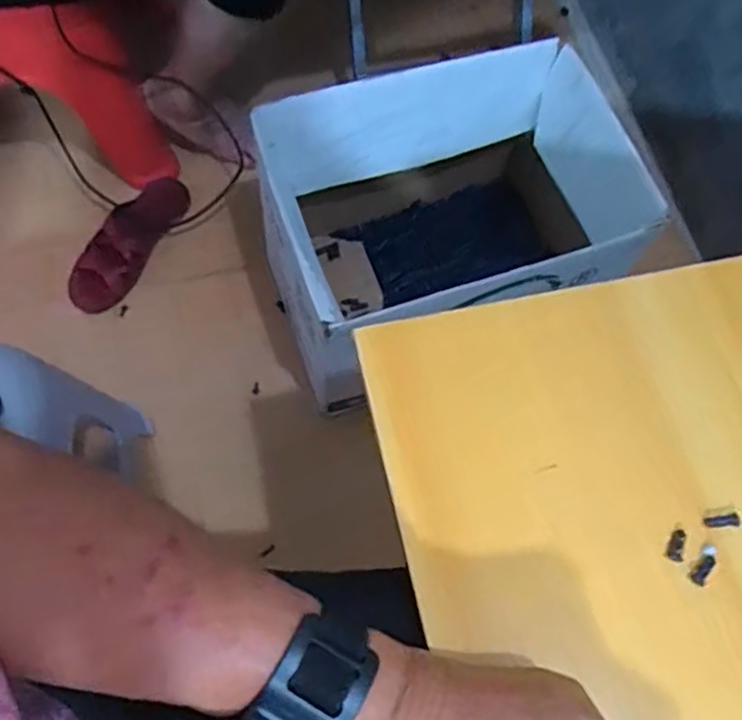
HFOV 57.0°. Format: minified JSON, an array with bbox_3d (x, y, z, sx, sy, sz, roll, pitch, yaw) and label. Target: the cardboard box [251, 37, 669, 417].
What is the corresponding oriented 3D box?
[{"bbox_3d":[0.089,-0.161,0.856,0.412,0.282,0.291,-18,69,-9],"label":"cardboard box"}]

